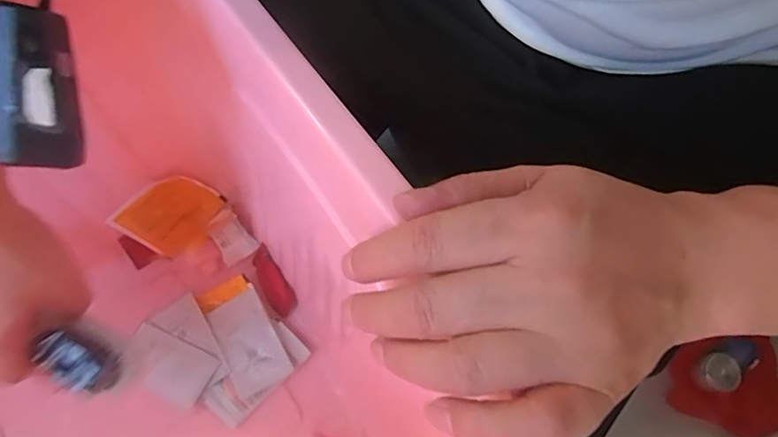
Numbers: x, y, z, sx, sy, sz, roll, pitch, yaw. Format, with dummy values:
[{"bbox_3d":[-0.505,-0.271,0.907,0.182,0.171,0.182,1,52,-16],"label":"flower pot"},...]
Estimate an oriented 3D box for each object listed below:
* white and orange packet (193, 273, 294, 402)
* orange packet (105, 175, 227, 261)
[{"bbox_3d":[-0.127,0.099,0.444,0.048,0.011,0.105,-29,63,-16],"label":"white and orange packet"},{"bbox_3d":[-0.201,-0.006,0.468,0.076,0.073,0.004,-50,46,-5],"label":"orange packet"}]

